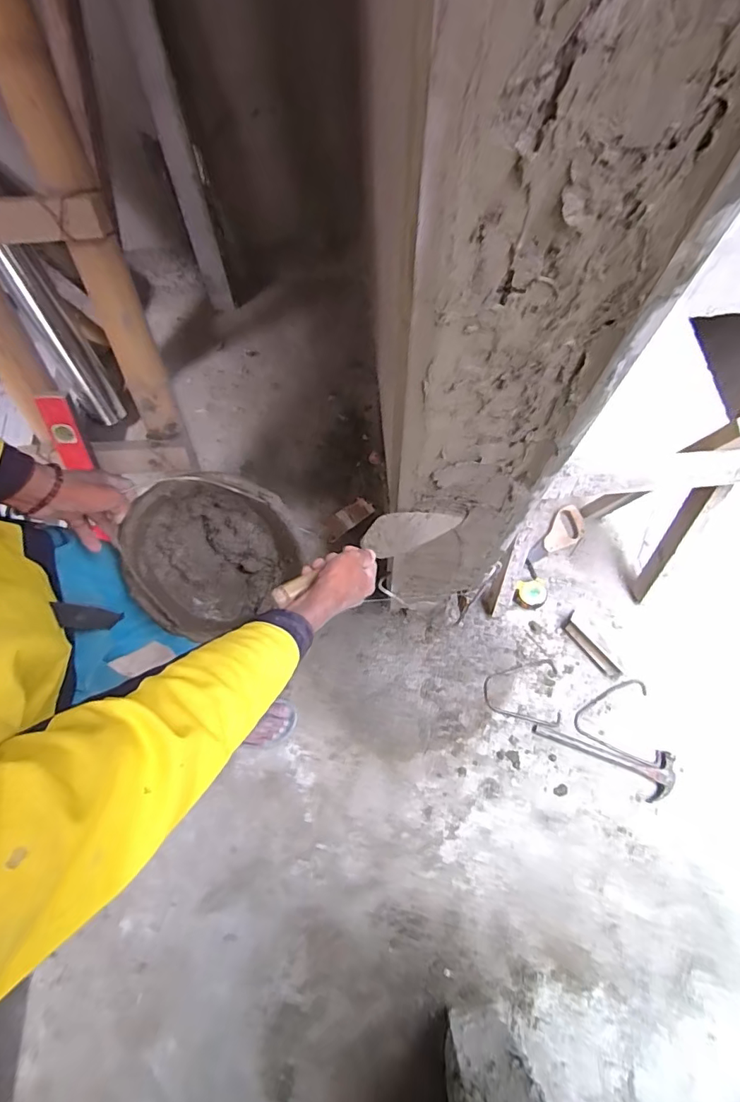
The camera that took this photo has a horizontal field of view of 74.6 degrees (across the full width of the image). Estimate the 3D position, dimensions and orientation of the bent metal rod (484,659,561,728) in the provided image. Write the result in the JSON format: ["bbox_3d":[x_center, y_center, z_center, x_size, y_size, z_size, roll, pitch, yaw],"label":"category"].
[{"bbox_3d":[0.387,0.358,1.238,0.187,0.007,0.161,2,70,2],"label":"bent metal rod"}]

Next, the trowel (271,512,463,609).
[{"bbox_3d":[-0.004,0.000,0.648,0.282,0.069,0.045,-24,70,-27],"label":"trowel"}]

